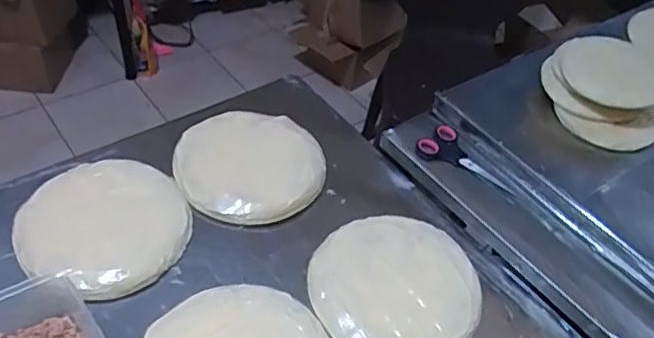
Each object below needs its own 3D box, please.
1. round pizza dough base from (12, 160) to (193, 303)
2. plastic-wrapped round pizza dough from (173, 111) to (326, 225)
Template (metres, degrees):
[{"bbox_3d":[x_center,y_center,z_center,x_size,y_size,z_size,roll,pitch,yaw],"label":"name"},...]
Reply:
[{"bbox_3d":[-0.266,0.065,0.710,0.187,0.022,0.173,4,59,-6],"label":"round pizza dough base"},{"bbox_3d":[-0.106,-0.010,0.805,0.199,0.033,0.178,13,46,5],"label":"plastic-wrapped round pizza dough"}]

